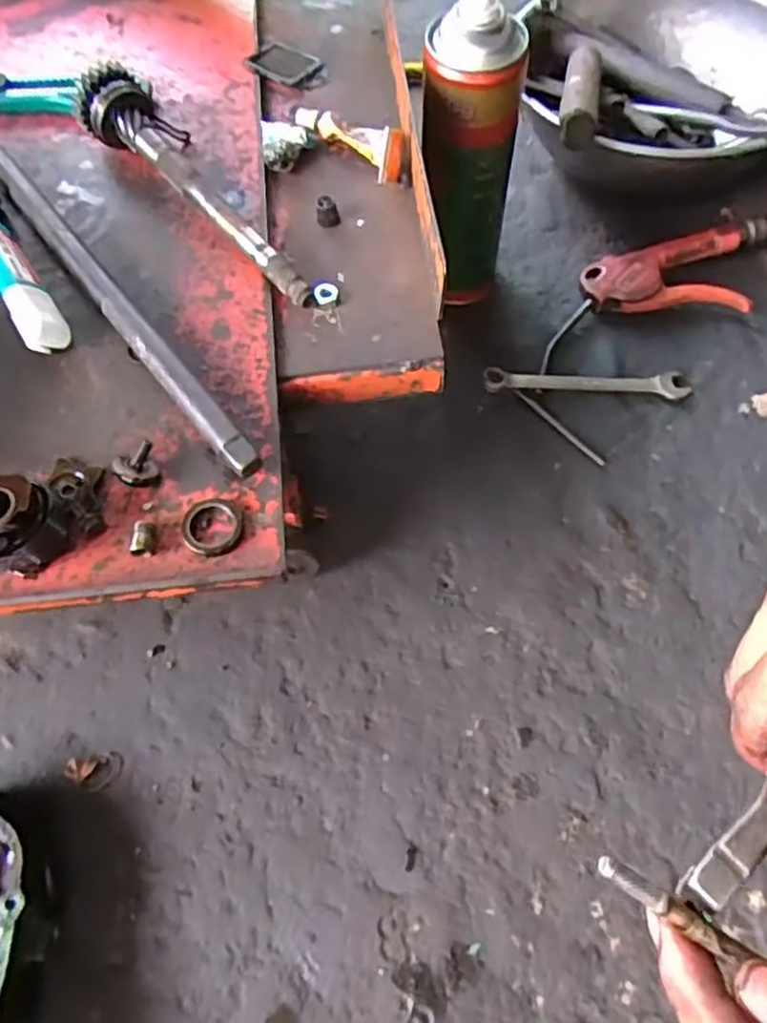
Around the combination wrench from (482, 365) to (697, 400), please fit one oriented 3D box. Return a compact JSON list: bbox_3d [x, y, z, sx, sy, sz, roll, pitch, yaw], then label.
[{"bbox_3d":[0.157,-0.101,0.547,0.158,0.013,0.022,1,64,2],"label":"combination wrench"}]

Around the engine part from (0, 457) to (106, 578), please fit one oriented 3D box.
[{"bbox_3d":[-0.150,0.000,0.310,0.040,0.035,0.063,27,67,14],"label":"engine part"}]

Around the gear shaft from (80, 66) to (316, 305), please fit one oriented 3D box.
[{"bbox_3d":[-0.098,-0.189,0.401,0.193,0.042,0.044,40,71,18],"label":"gear shaft"}]

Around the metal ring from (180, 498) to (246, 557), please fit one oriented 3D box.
[{"bbox_3d":[-0.078,0.007,0.322,0.027,0.005,0.027,0,63,1],"label":"metal ring"}]

